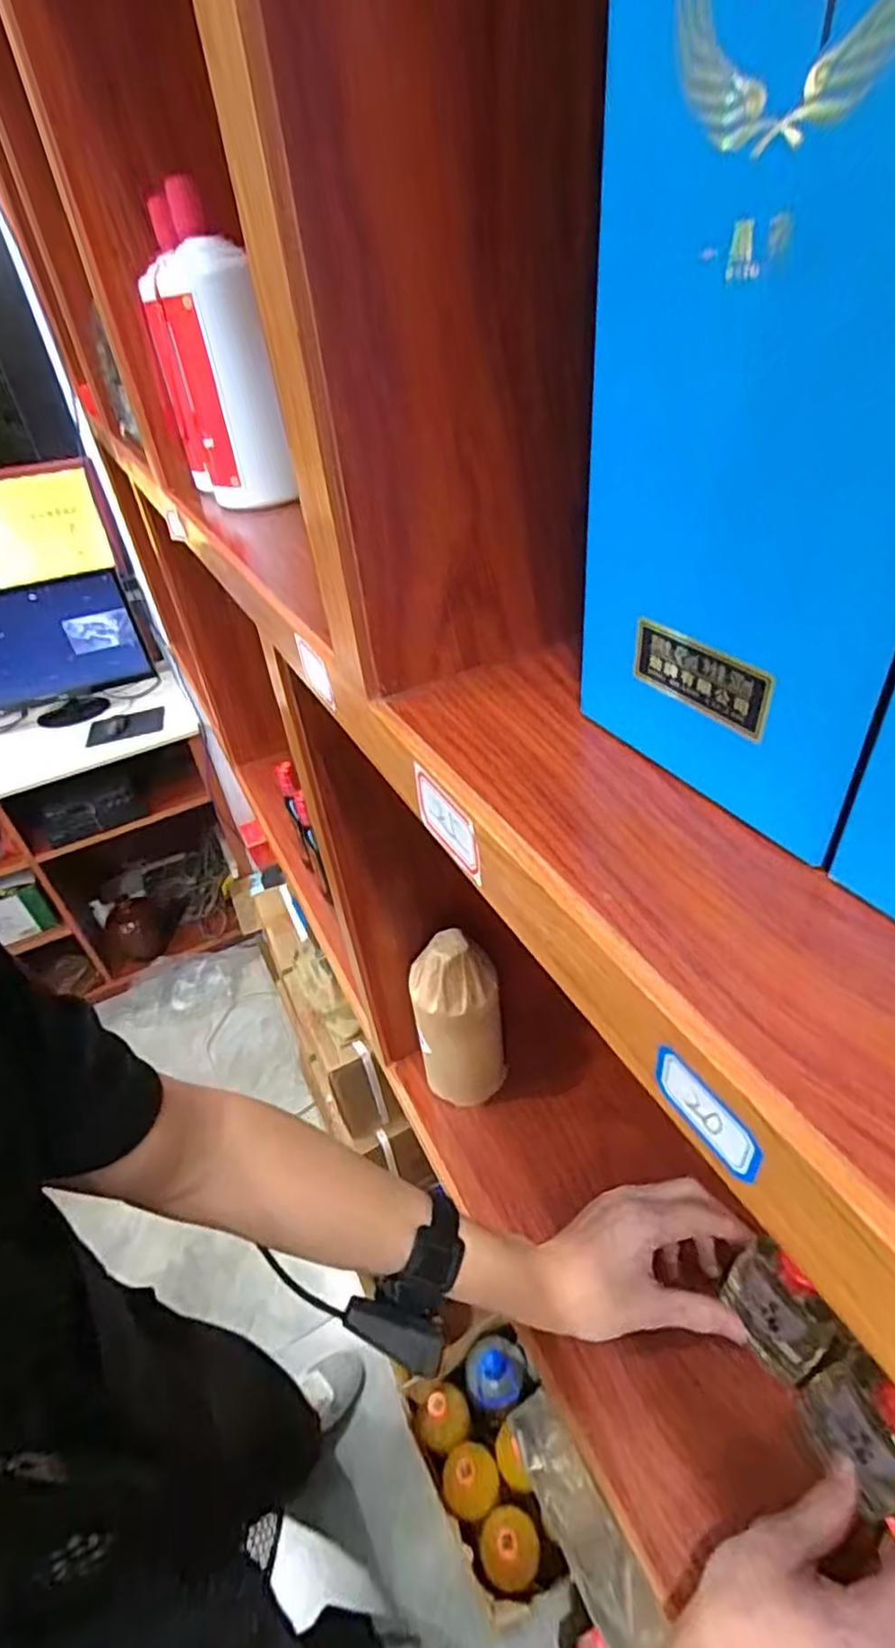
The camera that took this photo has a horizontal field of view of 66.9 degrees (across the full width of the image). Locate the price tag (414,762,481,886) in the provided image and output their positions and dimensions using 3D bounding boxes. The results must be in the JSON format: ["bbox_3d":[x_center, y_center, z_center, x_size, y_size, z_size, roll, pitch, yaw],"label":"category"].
[{"bbox_3d":[0.000,0.000,0.220,0.004,0.024,0.040,-20,41,-17],"label":"price tag"}]

